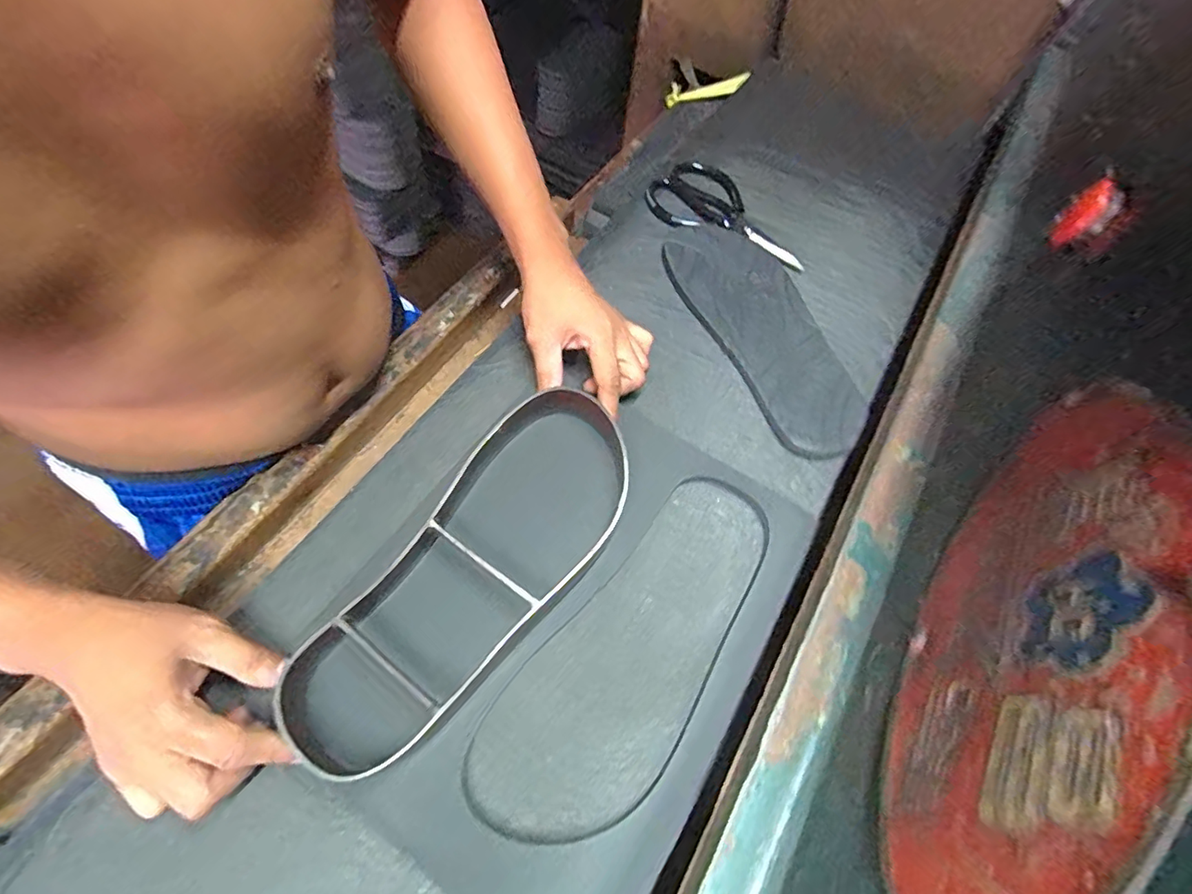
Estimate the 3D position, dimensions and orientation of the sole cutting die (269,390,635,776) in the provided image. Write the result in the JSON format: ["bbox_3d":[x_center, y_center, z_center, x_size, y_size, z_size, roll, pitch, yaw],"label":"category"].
[{"bbox_3d":[-0.081,0.084,0.367,0.126,0.061,0.280,32,65,12],"label":"sole cutting die"}]

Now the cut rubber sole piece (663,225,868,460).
[{"bbox_3d":[0.167,-0.117,0.507,0.108,0.012,0.277,-20,65,-14],"label":"cut rubber sole piece"}]

